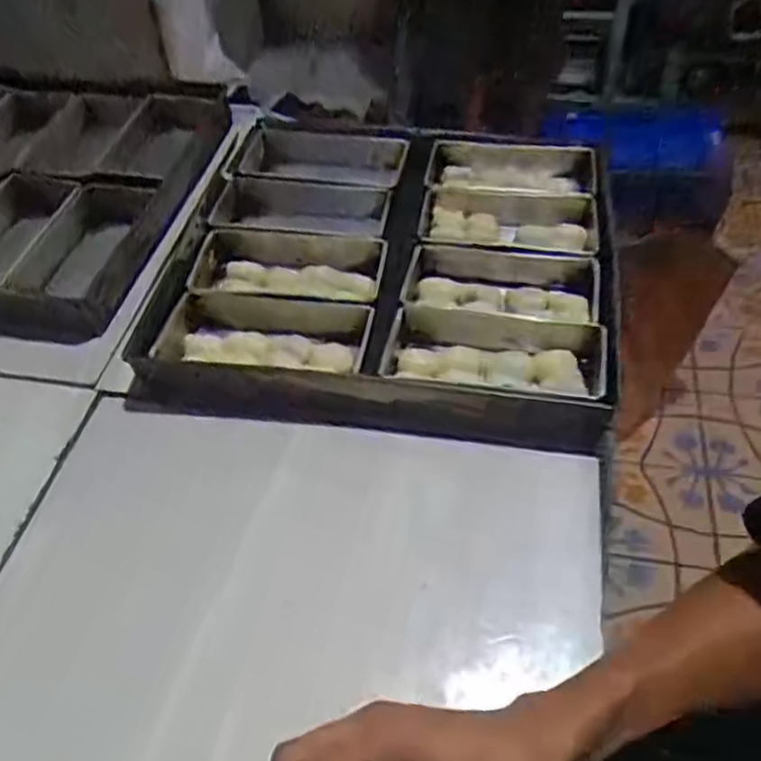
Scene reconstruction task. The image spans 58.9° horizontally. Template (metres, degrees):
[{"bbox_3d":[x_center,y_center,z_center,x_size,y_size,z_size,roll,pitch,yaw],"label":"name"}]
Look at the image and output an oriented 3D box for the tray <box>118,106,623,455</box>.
[{"bbox_3d":[0.014,-0.145,0.778,0.488,0.066,0.481,5,51,9],"label":"tray"}]

